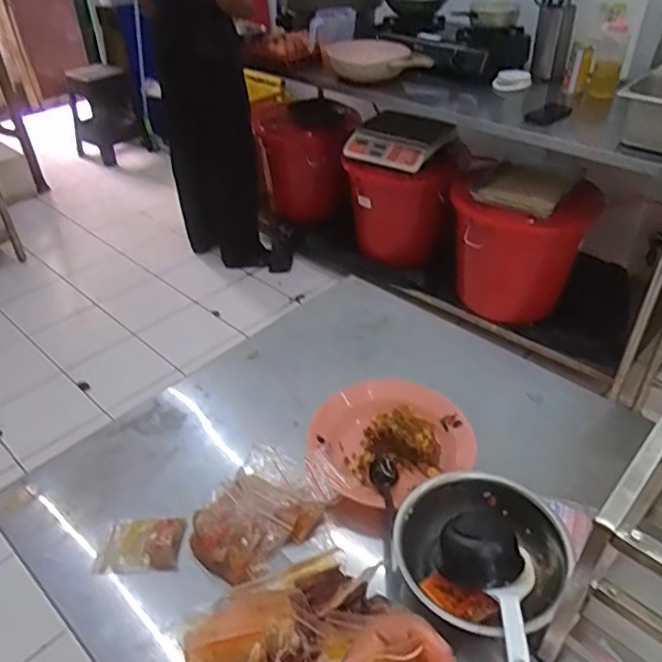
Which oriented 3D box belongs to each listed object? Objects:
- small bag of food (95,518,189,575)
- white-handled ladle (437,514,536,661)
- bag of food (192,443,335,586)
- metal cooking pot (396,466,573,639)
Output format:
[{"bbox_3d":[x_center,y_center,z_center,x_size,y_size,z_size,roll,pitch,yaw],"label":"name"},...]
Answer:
[{"bbox_3d":[-0.221,0.245,0.688,0.095,0.022,0.067,0,39,1],"label":"small bag of food"},{"bbox_3d":[0.174,0.262,0.585,0.089,0.057,0.176,-8,24,-5],"label":"white-handled ladle"},{"bbox_3d":[-0.090,0.211,0.694,0.116,0.061,0.148,31,48,33],"label":"bag of food"},{"bbox_3d":[0.161,0.237,0.634,0.171,0.065,0.183,-12,42,-9],"label":"metal cooking pot"}]

